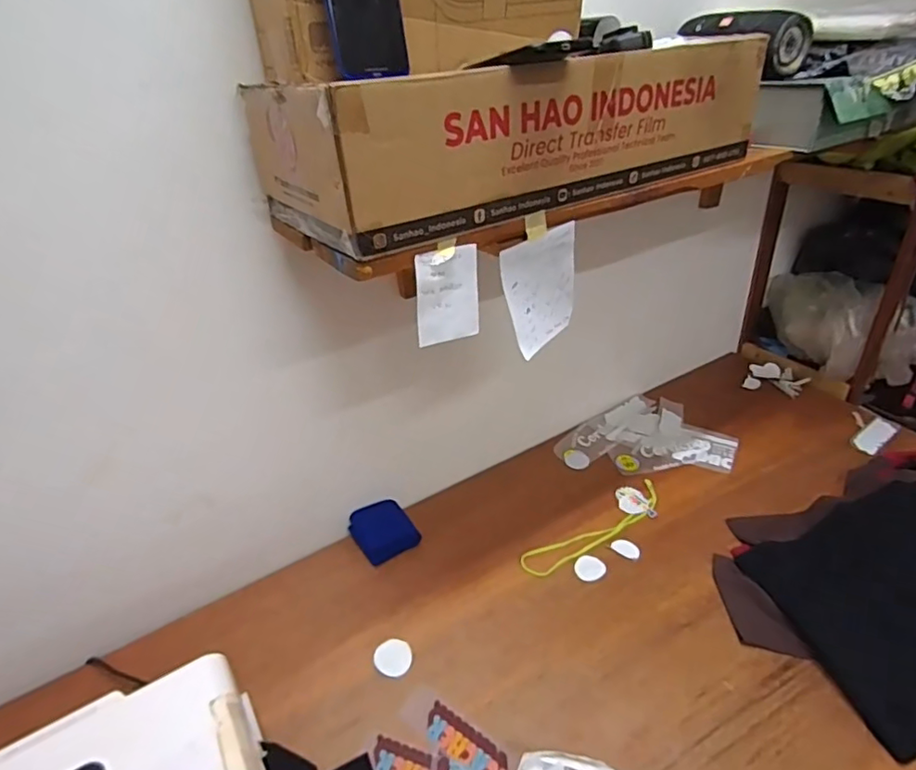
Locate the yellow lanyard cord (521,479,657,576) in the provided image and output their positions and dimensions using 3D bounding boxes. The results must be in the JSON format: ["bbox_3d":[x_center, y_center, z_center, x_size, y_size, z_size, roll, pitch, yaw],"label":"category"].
[{"bbox_3d":[0.276,0.280,1.106,0.349,0.005,0.068,-22,37,-24],"label":"yellow lanyard cord"}]

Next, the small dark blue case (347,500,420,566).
[{"bbox_3d":[-0.146,0.287,1.111,0.112,0.044,0.114,-25,38,-28],"label":"small dark blue case"}]

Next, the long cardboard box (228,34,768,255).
[{"bbox_3d":[0.075,-0.347,0.742,0.615,0.147,0.287,-24,38,-26],"label":"long cardboard box"}]

